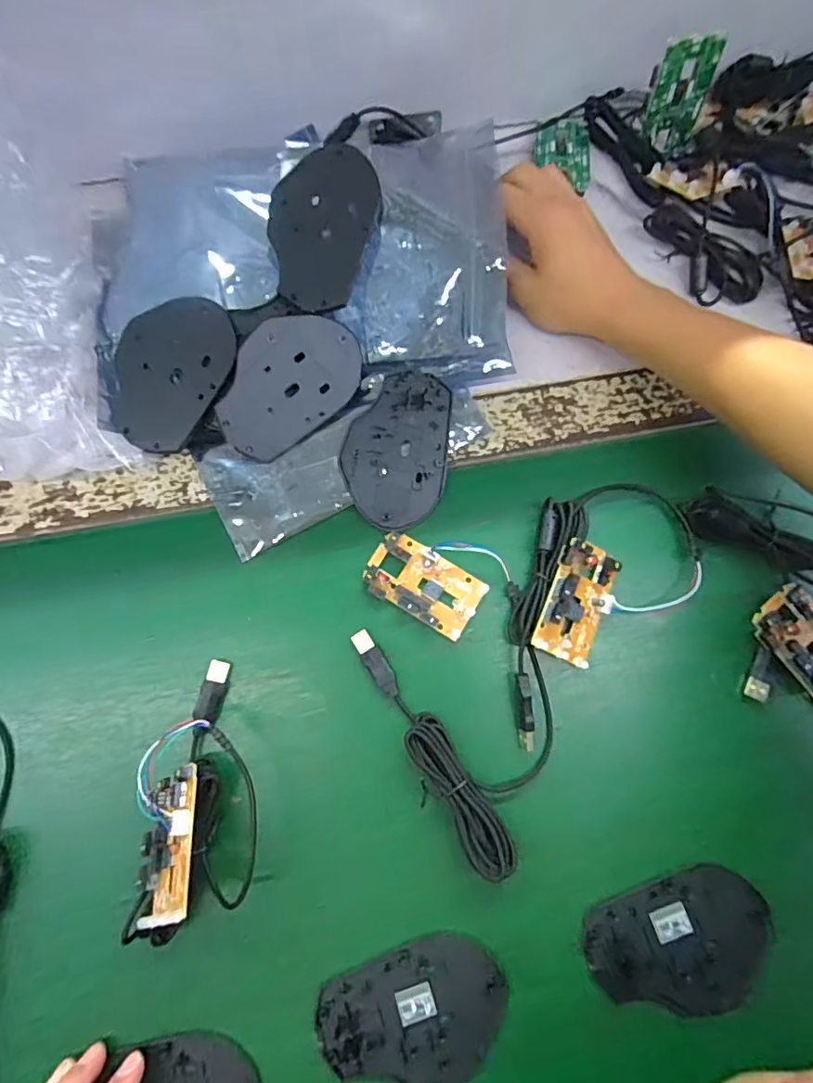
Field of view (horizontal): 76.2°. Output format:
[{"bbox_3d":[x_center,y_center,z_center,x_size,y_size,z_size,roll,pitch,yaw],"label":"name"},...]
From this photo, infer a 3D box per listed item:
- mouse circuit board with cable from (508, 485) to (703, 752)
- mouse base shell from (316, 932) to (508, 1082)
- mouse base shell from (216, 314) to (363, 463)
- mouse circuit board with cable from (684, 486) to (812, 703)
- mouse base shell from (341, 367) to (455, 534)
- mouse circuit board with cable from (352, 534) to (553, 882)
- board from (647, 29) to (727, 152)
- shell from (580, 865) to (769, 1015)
[{"bbox_3d":[0.114,0.032,0.346,0.183,0.023,0.101,-41,81,-6],"label":"mouse circuit board with cable"},{"bbox_3d":[0.006,0.281,0.306,0.107,0.009,0.073,-16,80,-2],"label":"mouse base shell"},{"bbox_3d":[-0.083,-0.110,0.358,0.108,0.004,0.070,-43,112,-7],"label":"mouse base shell"},{"bbox_3d":[0.261,0.031,0.341,0.108,0.023,0.152,-14,80,-2],"label":"mouse circuit board with cable"},{"bbox_3d":[-0.007,-0.065,0.366,0.072,0.013,0.107,4,80,2],"label":"mouse base shell"},{"bbox_3d":[0.041,0.089,0.338,0.109,0.019,0.205,-28,80,-4],"label":"mouse circuit board with cable"},{"bbox_3d":[0.210,-0.343,0.402,0.041,0.072,0.011,-4,61,1],"label":"board"},{"bbox_3d":[0.165,0.241,0.311,0.107,0.010,0.071,-20,80,-3],"label":"shell"}]

